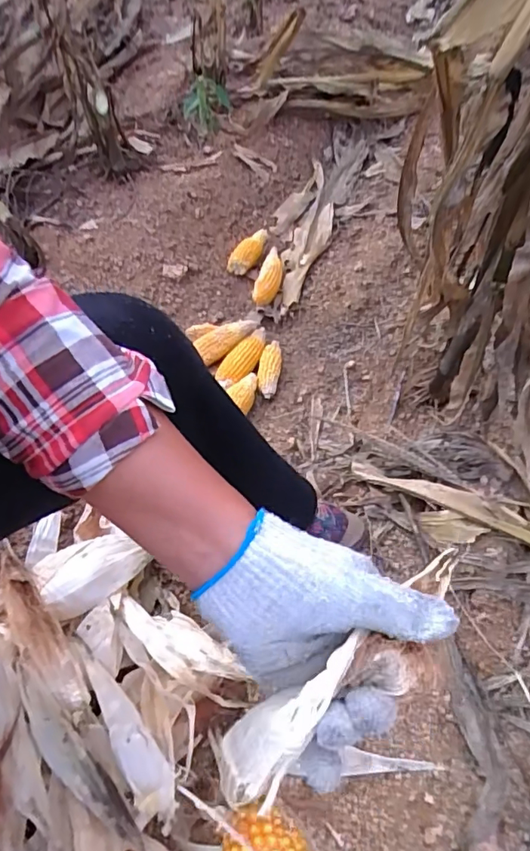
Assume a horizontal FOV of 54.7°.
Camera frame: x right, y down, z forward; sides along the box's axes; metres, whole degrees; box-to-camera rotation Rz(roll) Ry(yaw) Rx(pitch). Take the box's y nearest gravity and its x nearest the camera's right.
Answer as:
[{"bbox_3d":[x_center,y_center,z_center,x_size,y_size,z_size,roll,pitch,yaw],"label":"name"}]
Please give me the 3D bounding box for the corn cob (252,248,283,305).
[{"bbox_3d":[0.012,-0.306,1.047,0.047,0.046,0.148,16,62,8],"label":"corn cob"}]

